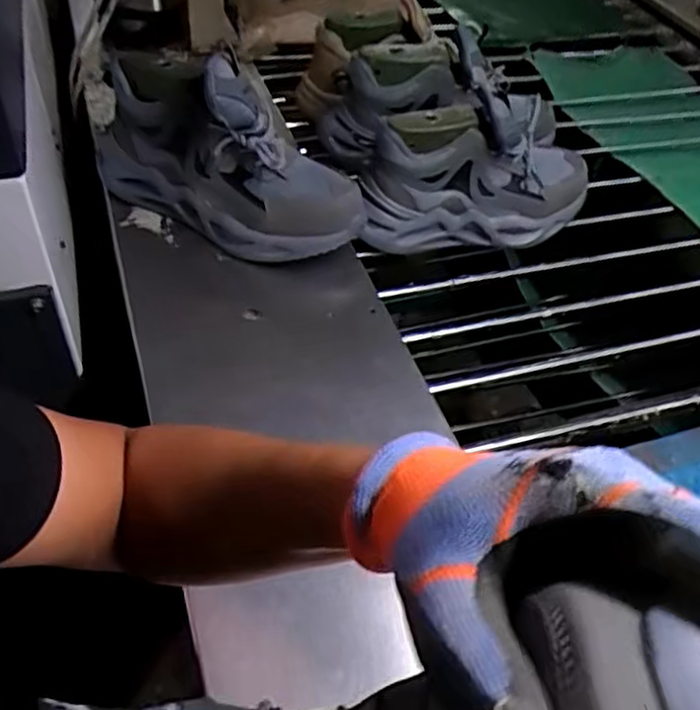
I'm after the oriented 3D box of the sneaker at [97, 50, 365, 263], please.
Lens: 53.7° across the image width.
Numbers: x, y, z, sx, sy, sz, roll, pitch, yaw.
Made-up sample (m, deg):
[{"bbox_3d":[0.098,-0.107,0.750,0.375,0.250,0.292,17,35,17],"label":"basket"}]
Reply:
[{"bbox_3d":[-0.133,-0.208,0.716,0.302,0.158,0.097,23,50,15],"label":"sneaker"}]

